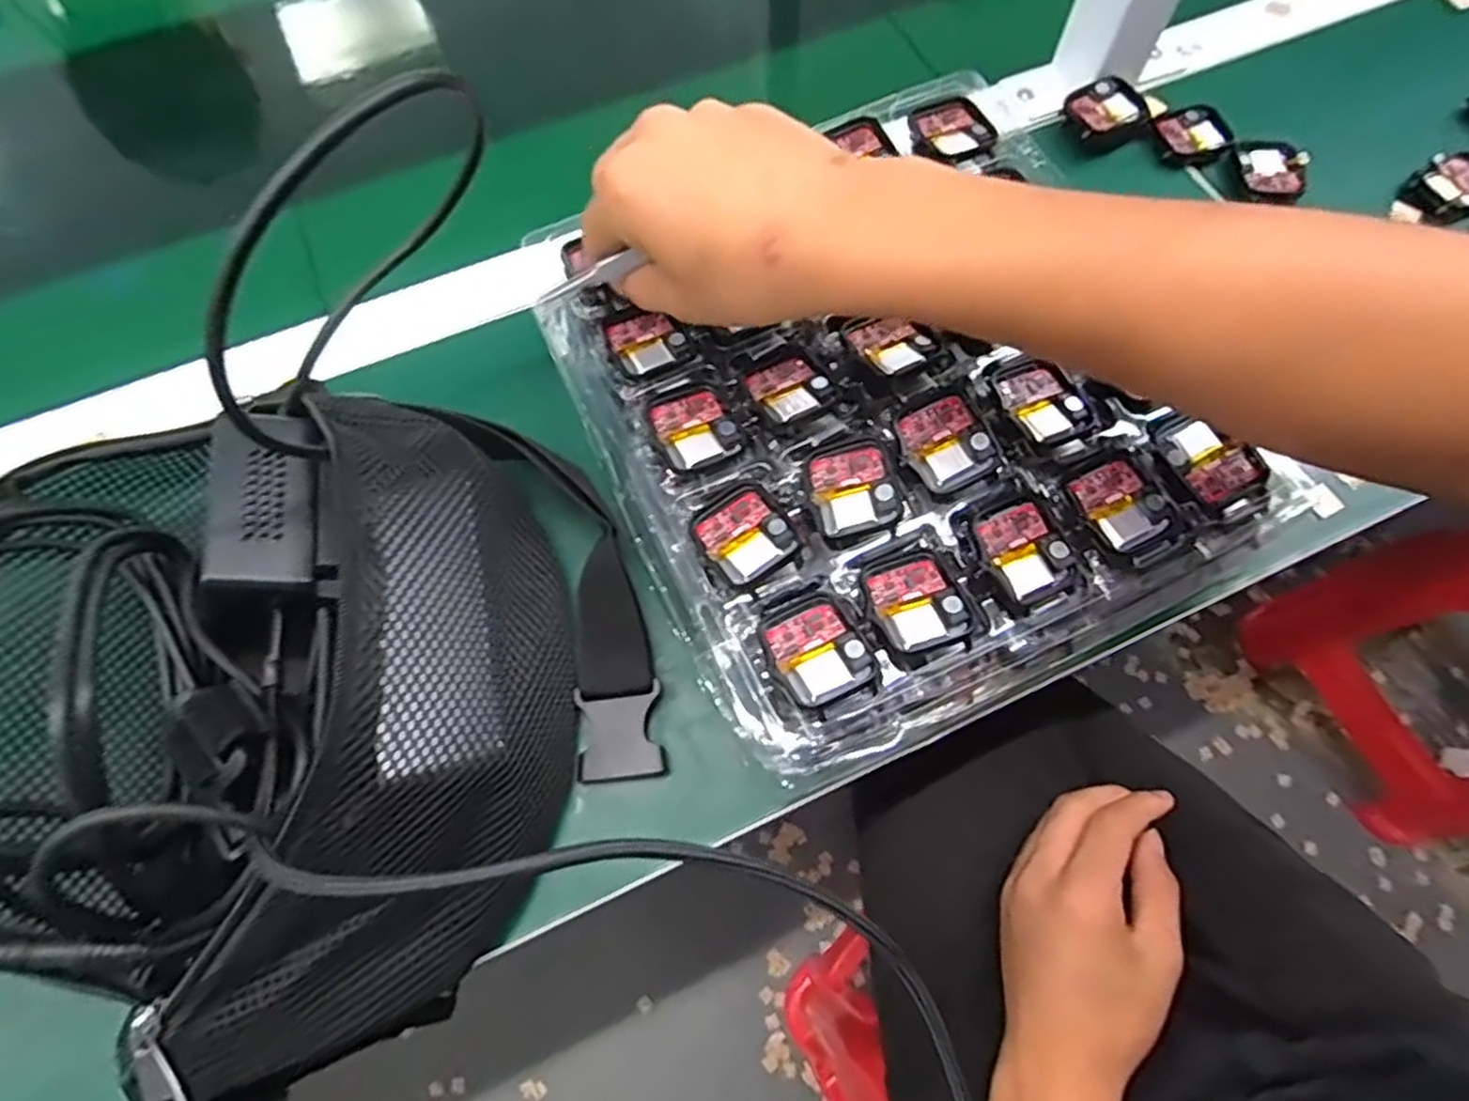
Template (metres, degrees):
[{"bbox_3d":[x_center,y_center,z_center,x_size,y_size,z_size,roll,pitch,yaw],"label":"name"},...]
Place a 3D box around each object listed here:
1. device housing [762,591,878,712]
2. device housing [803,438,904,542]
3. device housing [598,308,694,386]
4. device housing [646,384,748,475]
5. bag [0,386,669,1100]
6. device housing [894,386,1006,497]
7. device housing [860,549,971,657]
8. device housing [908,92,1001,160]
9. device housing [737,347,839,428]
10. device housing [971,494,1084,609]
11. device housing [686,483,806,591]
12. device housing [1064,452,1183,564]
[{"bbox_3d":[0.032,0.038,0.287,0.036,0.004,0.041,-27,70,-10],"label":"device housing"},{"bbox_3d":[0.050,-0.027,0.312,0.034,0.013,0.042,-11,68,-4],"label":"device housing"},{"bbox_3d":[-0.041,-0.099,0.348,0.036,0.005,0.038,-27,70,-10],"label":"device housing"},{"bbox_3d":[-0.017,-0.054,0.328,0.035,0.007,0.038,-25,69,-10],"label":"device housing"},{"bbox_3d":[-0.171,0.048,0.276,0.237,0.115,0.244,-25,69,-9],"label":"bag"},{"bbox_3d":[0.091,-0.047,0.317,0.036,0.010,0.041,-27,70,-10],"label":"device housing"},{"bbox_3d":[0.072,0.020,0.297,0.036,0.006,0.041,-17,68,-7],"label":"device housing"},{"bbox_3d":[0.115,-0.225,0.395,0.040,0.007,0.042,-17,68,-6],"label":"device housing"},{"bbox_3d":[0.024,-0.075,0.334,0.038,0.012,0.041,-25,69,-10],"label":"device housing"},{"bbox_3d":[0.120,-0.001,0.303,0.037,0.008,0.042,-27,70,-10],"label":"device housing"},{"bbox_3d":[0.003,-0.007,0.305,0.038,0.009,0.042,-32,71,-12],"label":"device housing"},{"bbox_3d":[0.165,-0.017,0.316,0.037,0.012,0.045,-23,69,-9],"label":"device housing"}]

